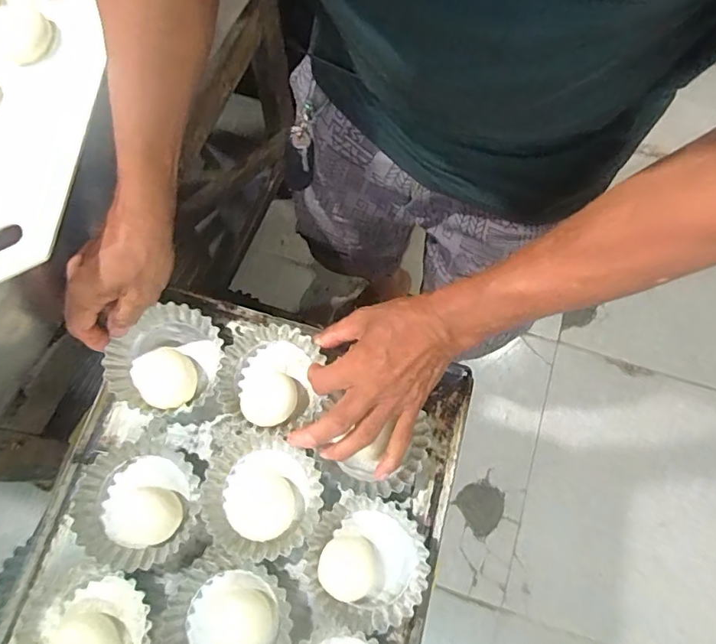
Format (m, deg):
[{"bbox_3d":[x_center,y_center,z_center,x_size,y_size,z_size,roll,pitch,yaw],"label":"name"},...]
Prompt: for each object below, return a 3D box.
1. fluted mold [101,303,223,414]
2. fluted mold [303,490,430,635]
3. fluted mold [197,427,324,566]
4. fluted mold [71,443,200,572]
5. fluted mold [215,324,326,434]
[{"bbox_3d":[-0.179,0.035,0.472,0.088,0.038,0.100,30,74,9],"label":"fluted mold"},{"bbox_3d":[0.007,0.203,0.428,0.099,0.028,0.098,0,72,-1],"label":"fluted mold"},{"bbox_3d":[-0.090,0.152,0.443,0.110,0.030,0.098,20,73,6],"label":"fluted mold"},{"bbox_3d":[-0.189,0.157,0.433,0.094,0.035,0.096,4,72,1],"label":"fluted mold"},{"bbox_3d":[-0.079,0.052,0.467,0.097,0.034,0.090,21,71,8],"label":"fluted mold"}]

